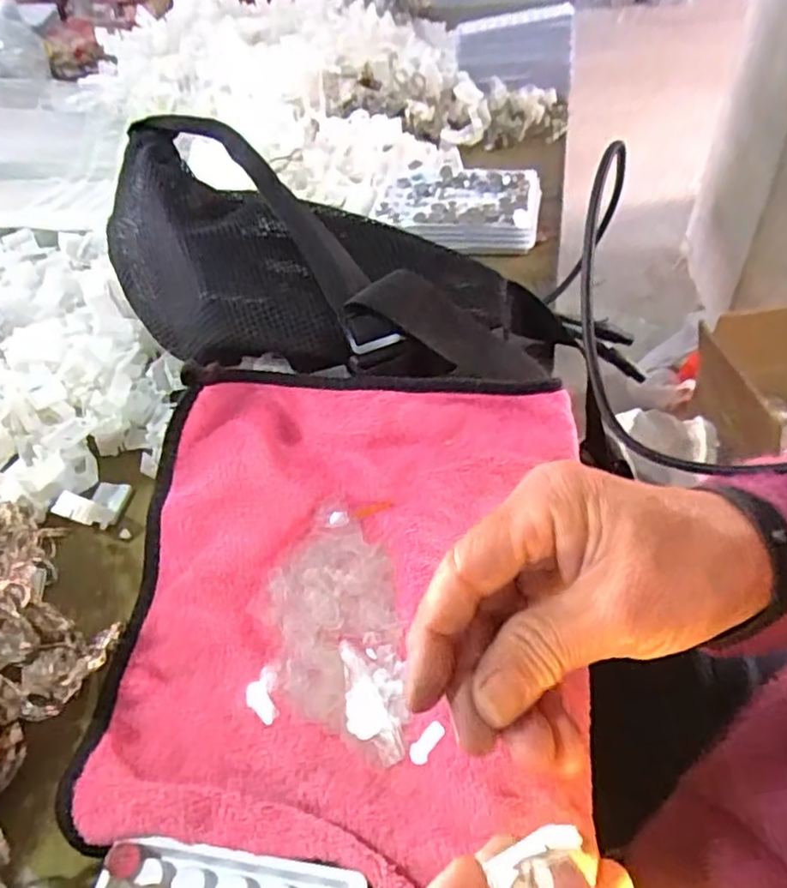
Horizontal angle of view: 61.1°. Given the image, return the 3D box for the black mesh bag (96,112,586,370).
[{"bbox_3d":[-0.039,-0.098,0.411,0.294,0.092,0.119,17,49,2],"label":"black mesh bag"}]

